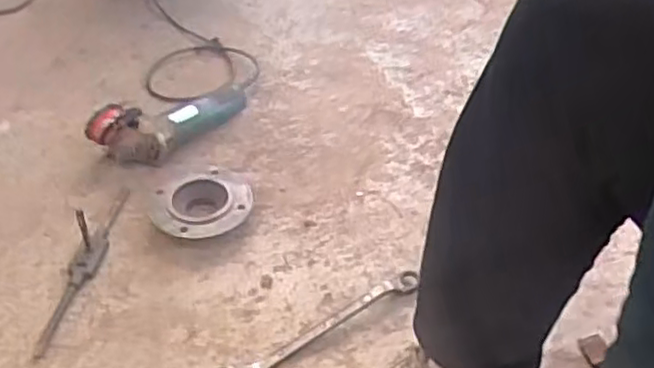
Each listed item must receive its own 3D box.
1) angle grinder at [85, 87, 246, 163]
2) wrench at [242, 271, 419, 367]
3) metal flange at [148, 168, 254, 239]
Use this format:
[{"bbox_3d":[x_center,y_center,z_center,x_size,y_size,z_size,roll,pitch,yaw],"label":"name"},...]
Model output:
[{"bbox_3d":[-0.253,-0.118,1.138,0.105,0.090,0.280,32,49,27],"label":"angle grinder"},{"bbox_3d":[-0.005,0.185,0.884,0.324,0.032,0.033,-23,49,-27],"label":"wrench"},{"bbox_3d":[-0.191,0.028,1.027,0.150,0.044,0.144,3,42,-2],"label":"metal flange"}]

